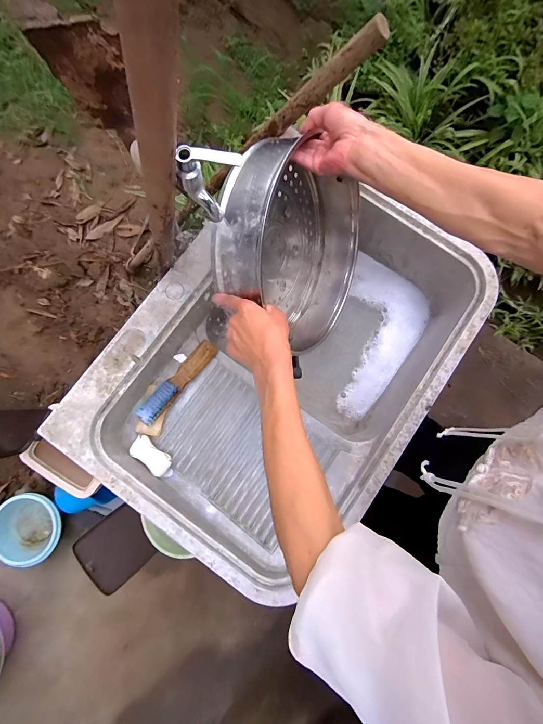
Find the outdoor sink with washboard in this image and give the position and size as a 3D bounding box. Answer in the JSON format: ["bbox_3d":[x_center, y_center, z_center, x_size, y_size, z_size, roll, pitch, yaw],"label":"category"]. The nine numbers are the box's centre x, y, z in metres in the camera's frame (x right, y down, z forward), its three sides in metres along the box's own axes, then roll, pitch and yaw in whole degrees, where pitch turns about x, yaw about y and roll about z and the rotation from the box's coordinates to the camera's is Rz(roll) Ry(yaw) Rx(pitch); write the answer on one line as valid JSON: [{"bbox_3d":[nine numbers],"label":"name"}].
[{"bbox_3d":[0.033,-0.009,0.677,0.558,0.194,0.774,35,82,7],"label":"outdoor sink with washboard"}]

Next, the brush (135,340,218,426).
[{"bbox_3d":[-0.197,0.039,0.654,0.042,0.041,0.210,38,83,8],"label":"brush"}]

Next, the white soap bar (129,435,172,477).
[{"bbox_3d":[-0.246,0.189,0.626,0.092,0.016,0.043,37,83,7],"label":"white soap bar"}]

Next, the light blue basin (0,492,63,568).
[{"bbox_3d":[-0.988,0.672,1.244,0.242,0.128,0.262,0,80,1],"label":"light blue basin"}]

